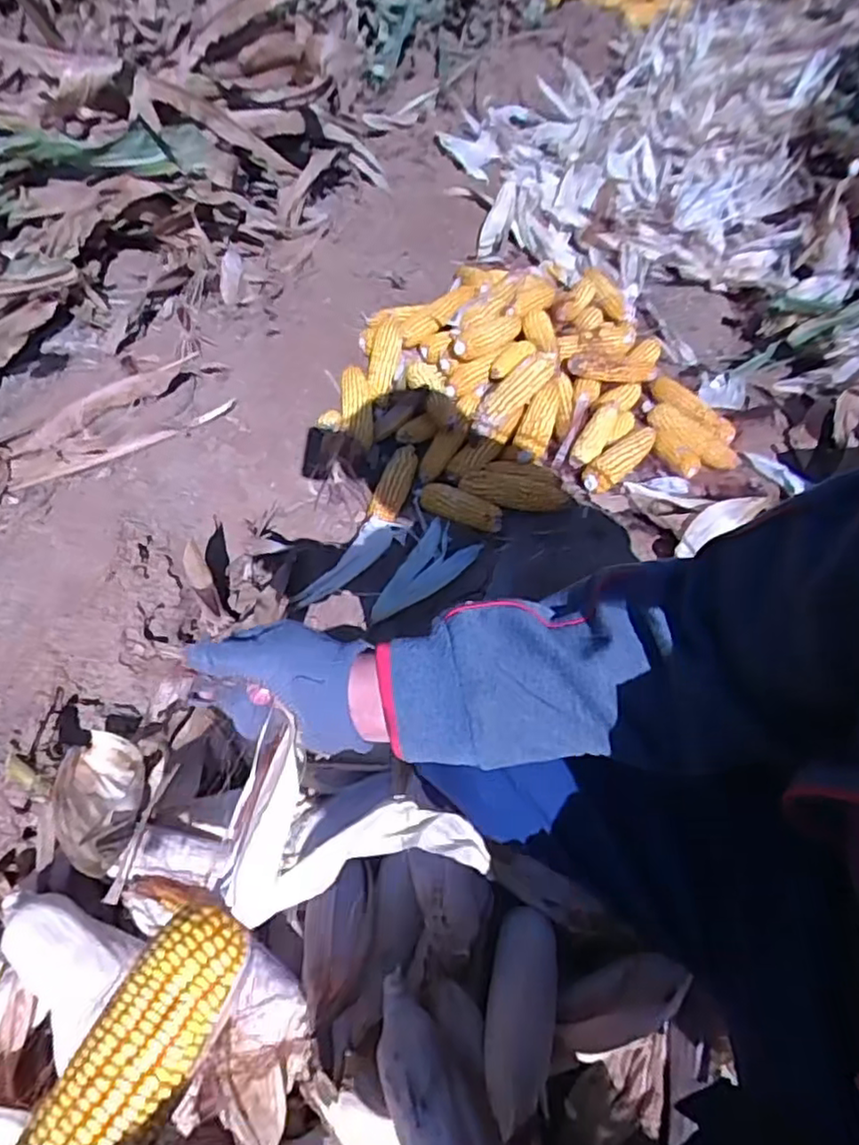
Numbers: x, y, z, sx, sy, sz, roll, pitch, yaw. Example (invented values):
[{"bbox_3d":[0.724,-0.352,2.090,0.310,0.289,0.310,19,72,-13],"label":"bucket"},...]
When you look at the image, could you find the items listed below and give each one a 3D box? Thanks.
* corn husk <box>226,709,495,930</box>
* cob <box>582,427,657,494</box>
[{"bbox_3d":[-0.034,0.157,0.416,0.171,0.042,0.107,14,50,-21],"label":"corn husk"},{"bbox_3d":[0.328,-0.195,1.118,0.049,0.040,0.195,35,60,23],"label":"cob"}]

